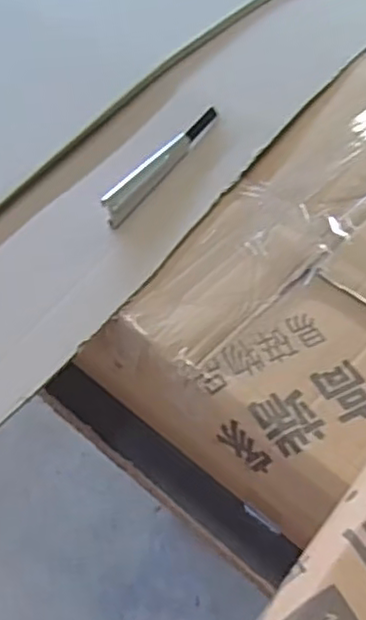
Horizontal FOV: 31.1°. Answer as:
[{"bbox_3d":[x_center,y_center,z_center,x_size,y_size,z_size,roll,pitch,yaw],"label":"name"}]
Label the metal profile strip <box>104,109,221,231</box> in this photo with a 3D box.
[{"bbox_3d":[-0.018,-0.158,0.685,0.020,0.026,0.202,26,53,17],"label":"metal profile strip"}]

